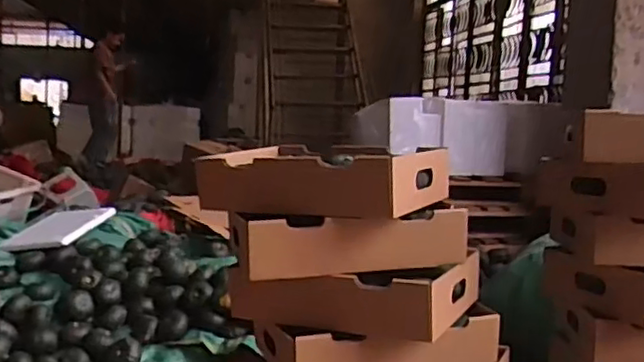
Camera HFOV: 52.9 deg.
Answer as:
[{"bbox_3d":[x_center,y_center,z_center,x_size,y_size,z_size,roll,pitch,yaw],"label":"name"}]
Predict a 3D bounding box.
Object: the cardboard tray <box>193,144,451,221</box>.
[{"bbox_3d":[0.001,-0.003,1.034,0.346,0.090,0.215,6,7,25],"label":"cardboard tray"}]

